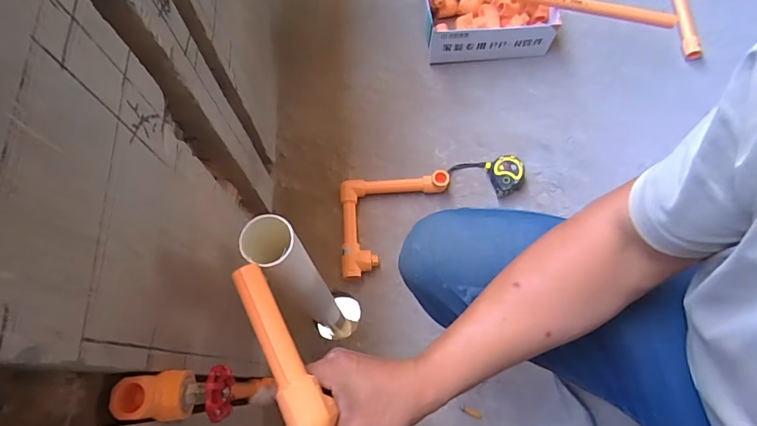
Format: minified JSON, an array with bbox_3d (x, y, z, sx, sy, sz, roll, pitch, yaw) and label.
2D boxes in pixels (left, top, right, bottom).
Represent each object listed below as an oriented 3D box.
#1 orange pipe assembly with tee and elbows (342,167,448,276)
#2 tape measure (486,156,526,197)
[{"bbox_3d":[0.036,0.020,0.879,0.218,0.042,0.195,-5,72,-3],"label":"orange pipe assembly with tee and elbows"},{"bbox_3d":[0.261,-0.075,0.913,0.067,0.044,0.076,-21,73,-8],"label":"tape measure"}]

